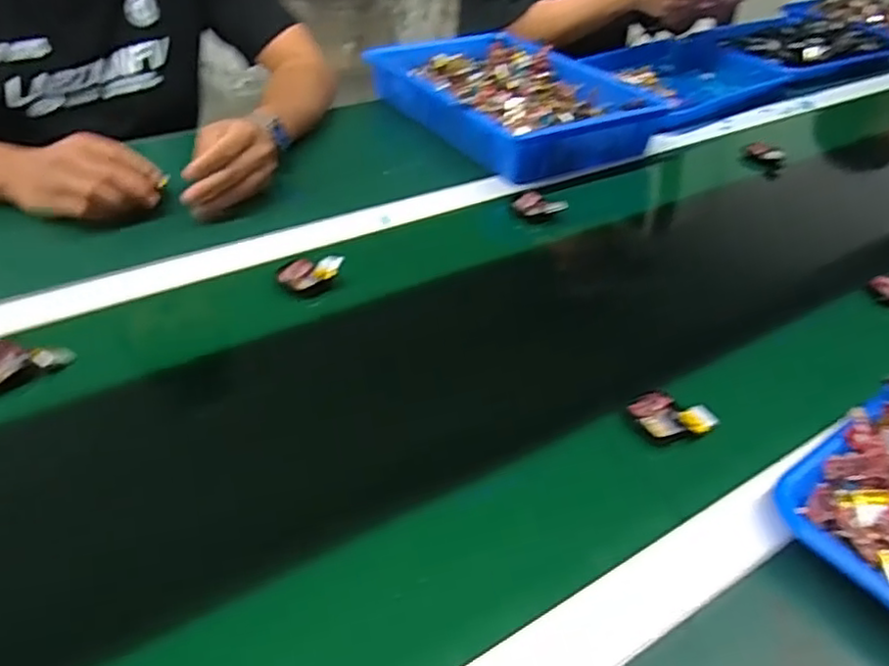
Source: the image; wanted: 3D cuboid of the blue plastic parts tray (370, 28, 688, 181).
[{"bbox_3d":[0.078,-0.316,0.888,0.251,0.058,0.367,-23,45,-31],"label":"blue plastic parts tray"}]

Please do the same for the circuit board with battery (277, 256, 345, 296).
[{"bbox_3d":[-0.119,-0.053,0.591,0.055,0.025,0.028,-8,39,-15],"label":"circuit board with battery"}]

